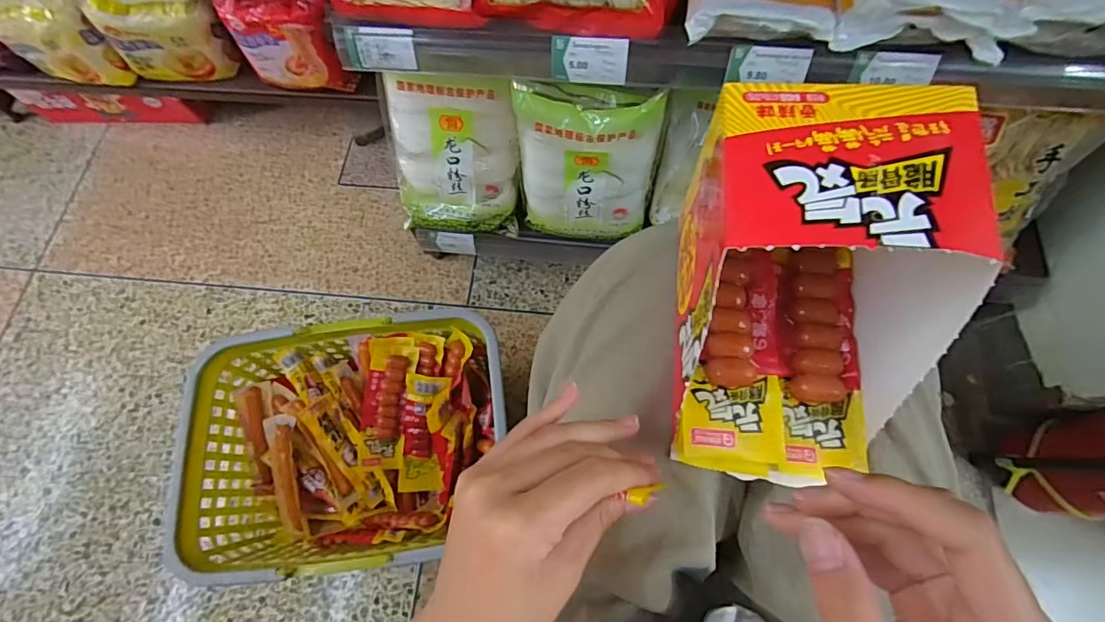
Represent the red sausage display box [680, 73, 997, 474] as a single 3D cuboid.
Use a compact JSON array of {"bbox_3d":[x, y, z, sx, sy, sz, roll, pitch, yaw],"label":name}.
[{"bbox_3d":[0.134,-0.005,0.261,0.118,0.136,0.165,6,72,2],"label":"red sausage display box"}]

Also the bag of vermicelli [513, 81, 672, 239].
[{"bbox_3d":[0.042,-0.180,0.629,0.169,0.216,0.076,10,70,6],"label":"bag of vermicelli"}]

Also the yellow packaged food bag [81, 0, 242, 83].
[{"bbox_3d":[-0.625,-0.455,0.807,0.183,0.162,0.066,0,70,2],"label":"yellow packaged food bag"}]

